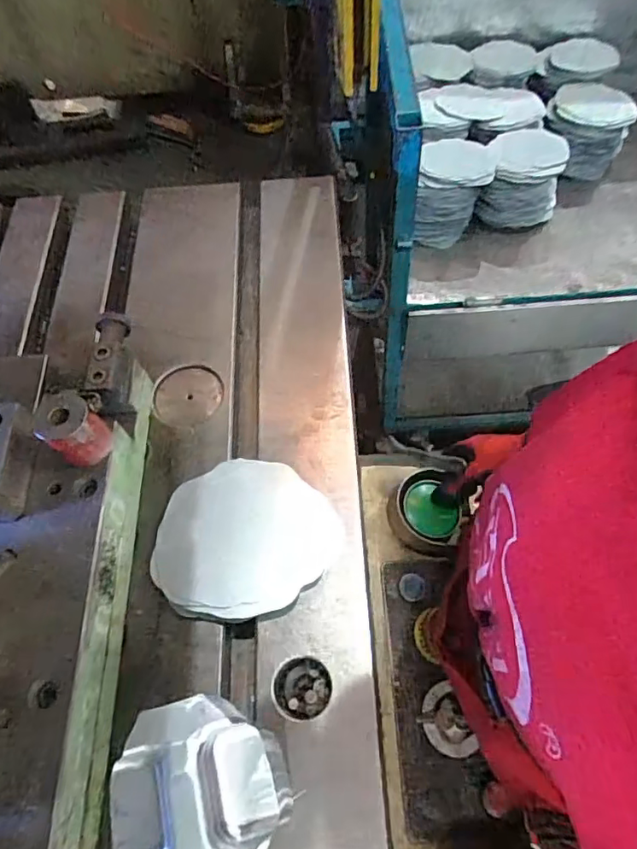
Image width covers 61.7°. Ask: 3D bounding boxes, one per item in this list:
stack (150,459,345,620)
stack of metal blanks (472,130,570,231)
[{"bbox_3d":[-0.077,0.117,0.548,0.176,0.042,0.159,-42,68,-16],"label":"stack"},{"bbox_3d":[0.431,-0.518,1.135,0.161,0.132,0.164,14,63,7],"label":"stack of metal blanks"}]

